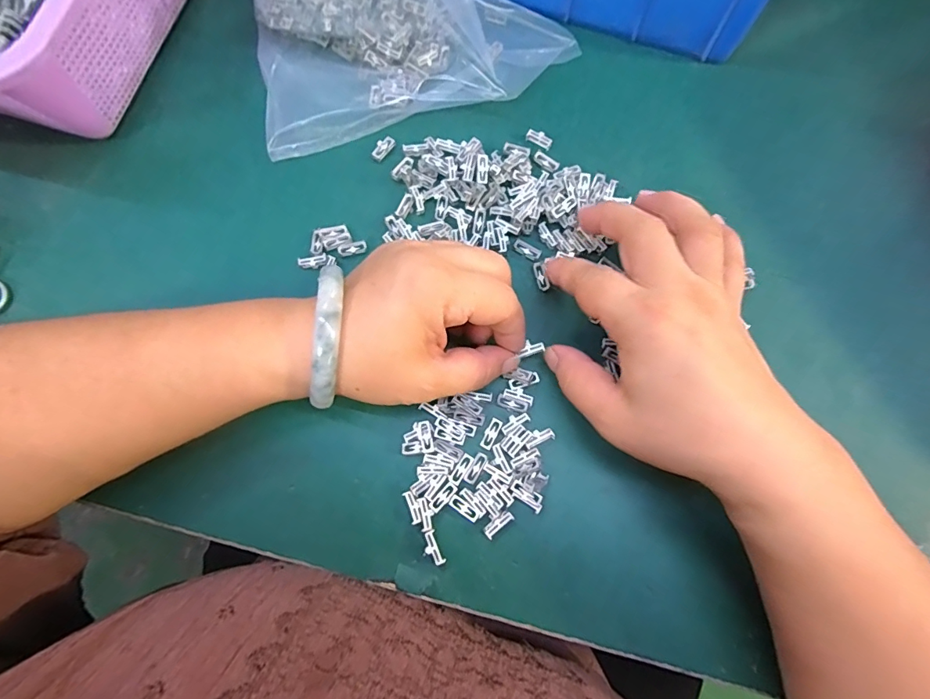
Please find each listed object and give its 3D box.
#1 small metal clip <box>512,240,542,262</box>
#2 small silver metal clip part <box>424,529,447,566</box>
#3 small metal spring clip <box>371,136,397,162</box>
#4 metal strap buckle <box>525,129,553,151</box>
[{"bbox_3d":[0.037,-0.059,0.267,0.017,0.004,0.010,32,78,6],"label":"small metal clip"},{"bbox_3d":[-0.016,0.100,0.227,0.007,0.005,0.017,-23,78,-6],"label":"small silver metal clip part"},{"bbox_3d":[-0.051,-0.126,0.284,0.009,0.006,0.017,30,78,6],"label":"small metal spring clip"},{"bbox_3d":[0.047,-0.133,0.284,0.016,0.006,0.008,28,78,6],"label":"metal strap buckle"}]

